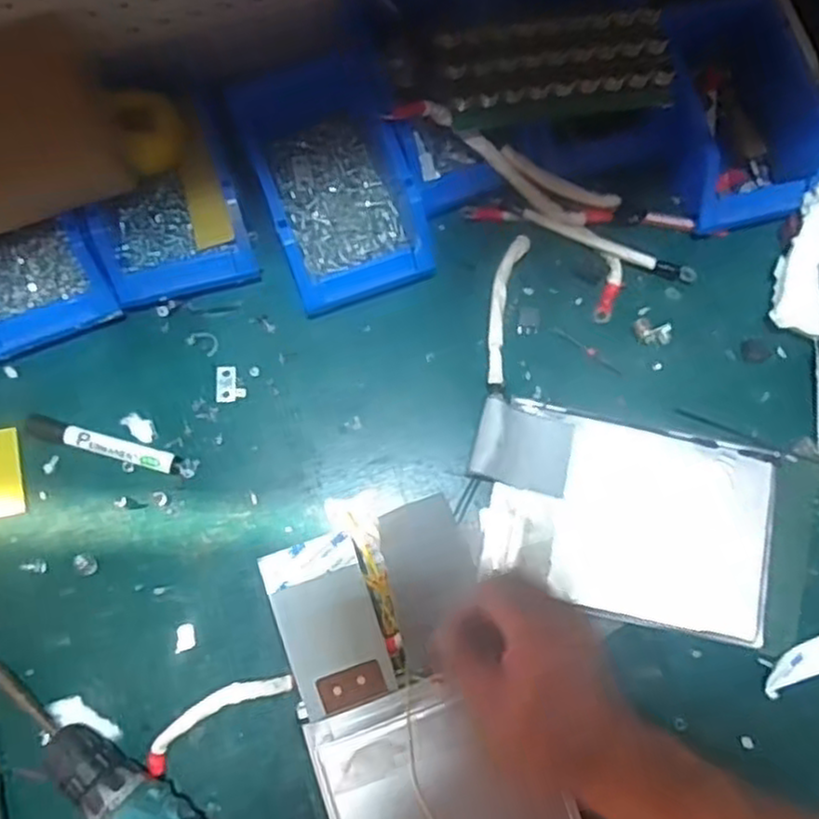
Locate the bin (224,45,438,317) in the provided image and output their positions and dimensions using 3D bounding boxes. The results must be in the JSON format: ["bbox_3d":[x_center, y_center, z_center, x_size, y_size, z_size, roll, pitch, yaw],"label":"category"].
[{"bbox_3d":[-0.065,-0.189,0.612,0.114,0.071,0.200,-20,78,-5],"label":"bin"}]

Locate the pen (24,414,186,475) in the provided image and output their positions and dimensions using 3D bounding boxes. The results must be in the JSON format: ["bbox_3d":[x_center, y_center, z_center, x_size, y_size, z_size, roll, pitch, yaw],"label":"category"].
[{"bbox_3d":[-0.249,0.029,0.598,0.128,0.016,0.018,16,77,3],"label":"pen"}]

